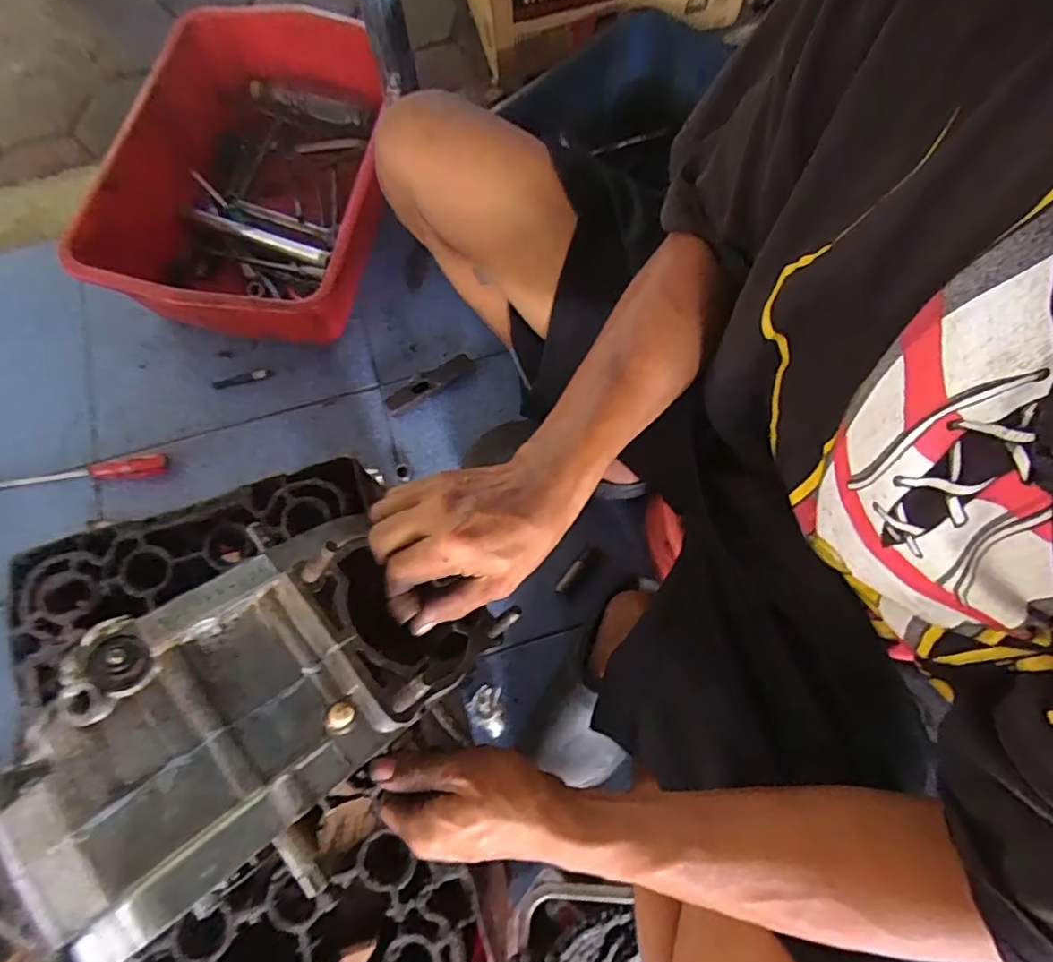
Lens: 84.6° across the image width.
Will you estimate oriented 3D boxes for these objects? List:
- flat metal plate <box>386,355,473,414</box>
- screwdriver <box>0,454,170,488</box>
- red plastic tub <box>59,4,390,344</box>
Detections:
[{"bbox_3d":[-0.138,-0.140,0.818,0.136,0.022,0.034,-32,75,-9],"label":"flat metal plate"},{"bbox_3d":[-0.603,-0.015,0.783,0.247,0.028,0.031,-4,73,-1],"label":"screwdriver"},{"bbox_3d":[-0.369,-0.439,0.842,0.340,0.169,0.494,8,73,3],"label":"red plastic tub"}]

